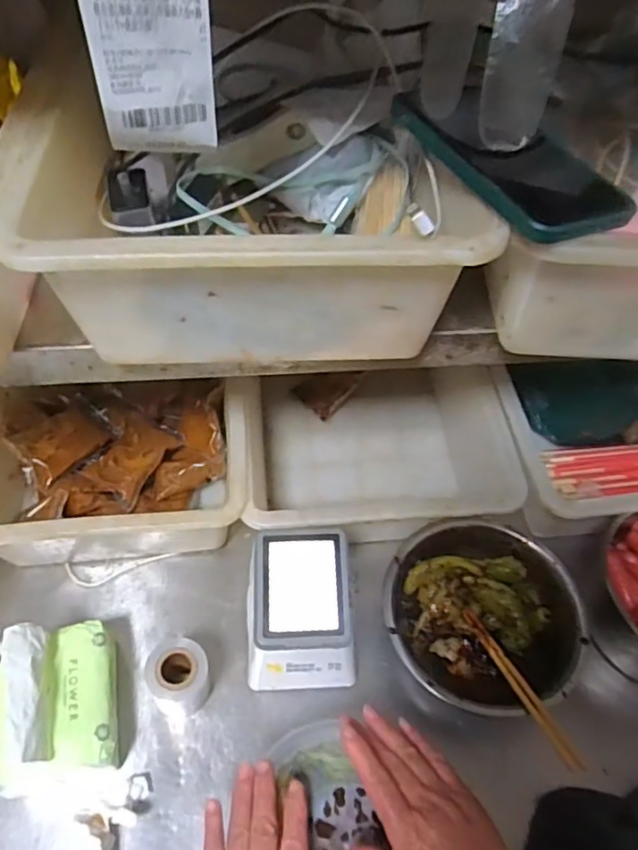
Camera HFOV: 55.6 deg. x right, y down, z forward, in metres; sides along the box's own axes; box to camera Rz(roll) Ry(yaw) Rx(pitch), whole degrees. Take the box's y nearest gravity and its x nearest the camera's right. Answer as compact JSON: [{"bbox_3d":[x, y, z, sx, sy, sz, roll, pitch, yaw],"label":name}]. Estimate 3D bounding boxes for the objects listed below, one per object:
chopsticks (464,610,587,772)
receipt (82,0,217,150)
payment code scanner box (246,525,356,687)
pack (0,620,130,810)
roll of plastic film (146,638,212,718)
[{"bbox_3d":[0.171,0.223,0.526,0.011,0.014,0.168,-12,27,-12],"label":"chopsticks"},{"bbox_3d":[-0.076,-0.180,0.269,0.054,0.121,0.017,-5,53,-6],"label":"receipt"},{"bbox_3d":[-0.015,0.174,0.560,0.097,0.111,0.114,1,53,-2],"label":"payment code scanner box"},{"bbox_3d":[-0.217,0.241,0.499,0.093,0.104,0.141,-9,54,-10],"label":"pack"},{"bbox_3d":[-0.123,0.225,0.538,0.049,0.067,0.046,1,53,-2],"label":"roll of plastic film"}]

